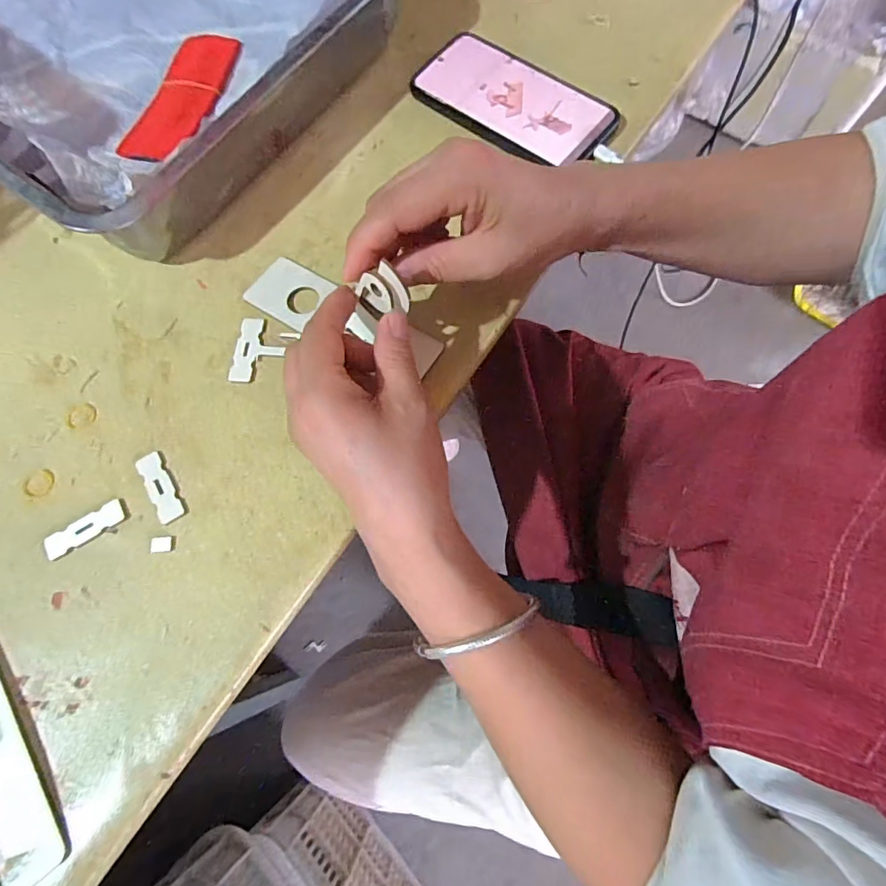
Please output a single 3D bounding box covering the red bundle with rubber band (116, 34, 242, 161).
[{"bbox_3d":[-0.216,-0.291,0.421,0.055,0.008,0.144,12,72,6],"label":"red bundle with rubber band"}]

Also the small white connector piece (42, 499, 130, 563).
[{"bbox_3d":[-0.223,0.053,0.314,0.050,0.004,0.017,-32,73,-9],"label":"small white connector piece"}]

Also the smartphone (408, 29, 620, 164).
[{"bbox_3d":[0.054,-0.272,0.404,0.162,0.017,0.075,38,76,14],"label":"smartphone"}]

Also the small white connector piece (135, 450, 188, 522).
[{"bbox_3d":[-0.180,0.028,0.320,0.016,0.004,0.049,-32,73,-9],"label":"small white connector piece"}]

